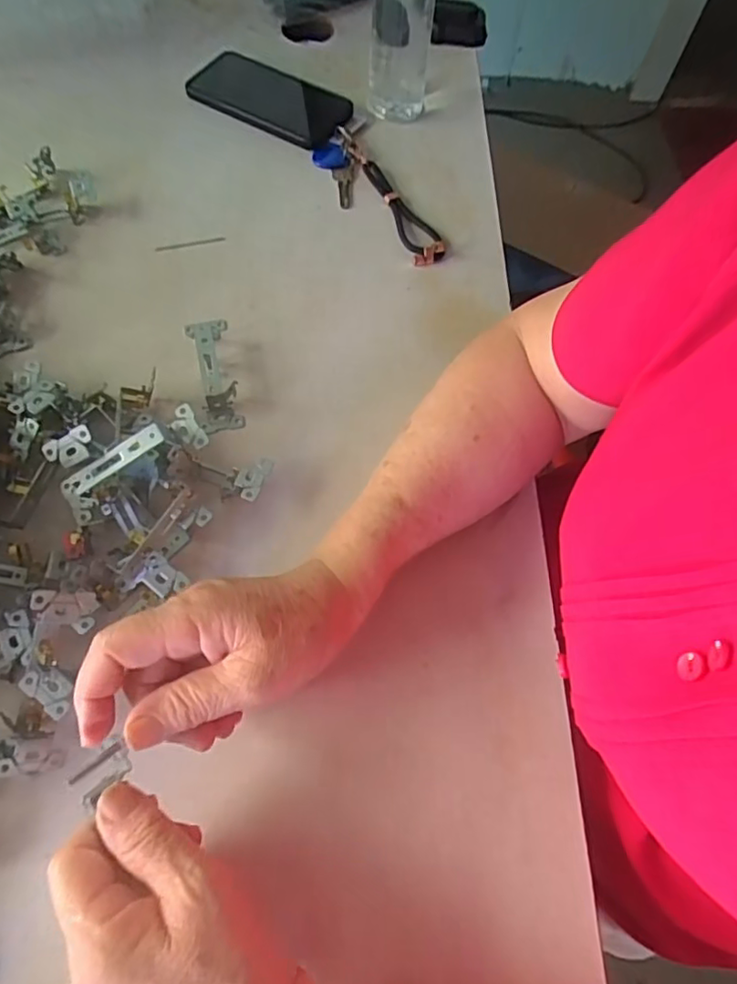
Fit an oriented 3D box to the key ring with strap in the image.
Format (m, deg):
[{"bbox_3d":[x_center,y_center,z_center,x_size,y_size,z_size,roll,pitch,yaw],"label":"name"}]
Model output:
[{"bbox_3d":[0.002,-0.291,0.546,0.069,0.013,0.205,-18,68,-11],"label":"key ring with strap"}]

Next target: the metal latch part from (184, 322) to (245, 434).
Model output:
[{"bbox_3d":[-0.121,-0.098,0.447,0.031,0.026,0.103,-12,67,-9],"label":"metal latch part"}]

